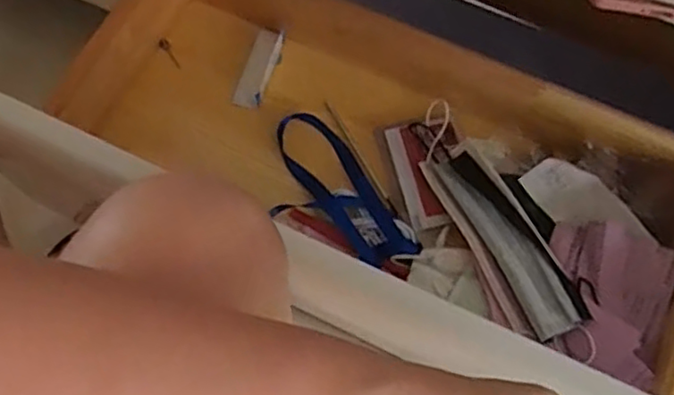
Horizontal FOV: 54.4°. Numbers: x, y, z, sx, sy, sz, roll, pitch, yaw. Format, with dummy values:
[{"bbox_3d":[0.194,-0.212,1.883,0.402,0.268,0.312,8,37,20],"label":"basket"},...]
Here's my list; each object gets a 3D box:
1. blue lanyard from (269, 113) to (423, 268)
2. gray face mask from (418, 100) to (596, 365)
[{"bbox_3d":[-0.008,0.000,0.586,0.089,0.022,0.171,-30,71,-13],"label":"blue lanyard"},{"bbox_3d":[0.132,0.022,0.554,0.052,0.034,0.239,-22,69,-10],"label":"gray face mask"}]

